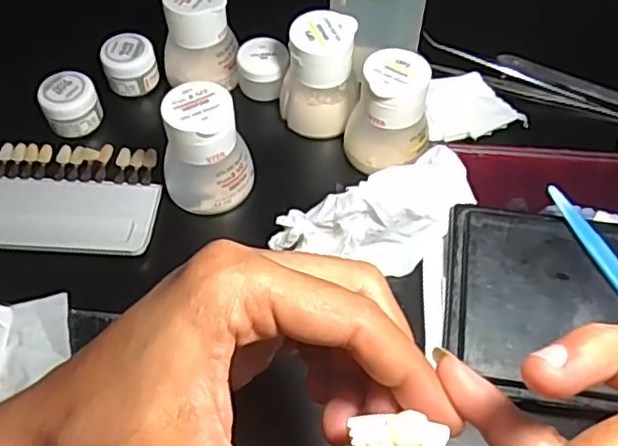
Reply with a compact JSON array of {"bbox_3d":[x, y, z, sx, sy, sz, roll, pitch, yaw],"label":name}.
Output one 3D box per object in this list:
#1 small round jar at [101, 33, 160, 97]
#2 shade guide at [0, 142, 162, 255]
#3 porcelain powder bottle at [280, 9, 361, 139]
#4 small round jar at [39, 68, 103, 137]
[{"bbox_3d":[-0.113,-0.099,0.420,0.032,0.034,0.026,-13,58,-9],"label":"small round jar"},{"bbox_3d":[-0.162,-0.016,0.379,0.148,0.017,0.069,1,56,1],"label":"shade guide"},{"bbox_3d":[0.005,-0.087,0.391,0.043,0.065,0.035,-1,56,-1],"label":"porcelain powder bottle"},{"bbox_3d":[-0.145,-0.072,0.400,0.032,0.031,0.026,-22,59,-14],"label":"small round jar"}]

